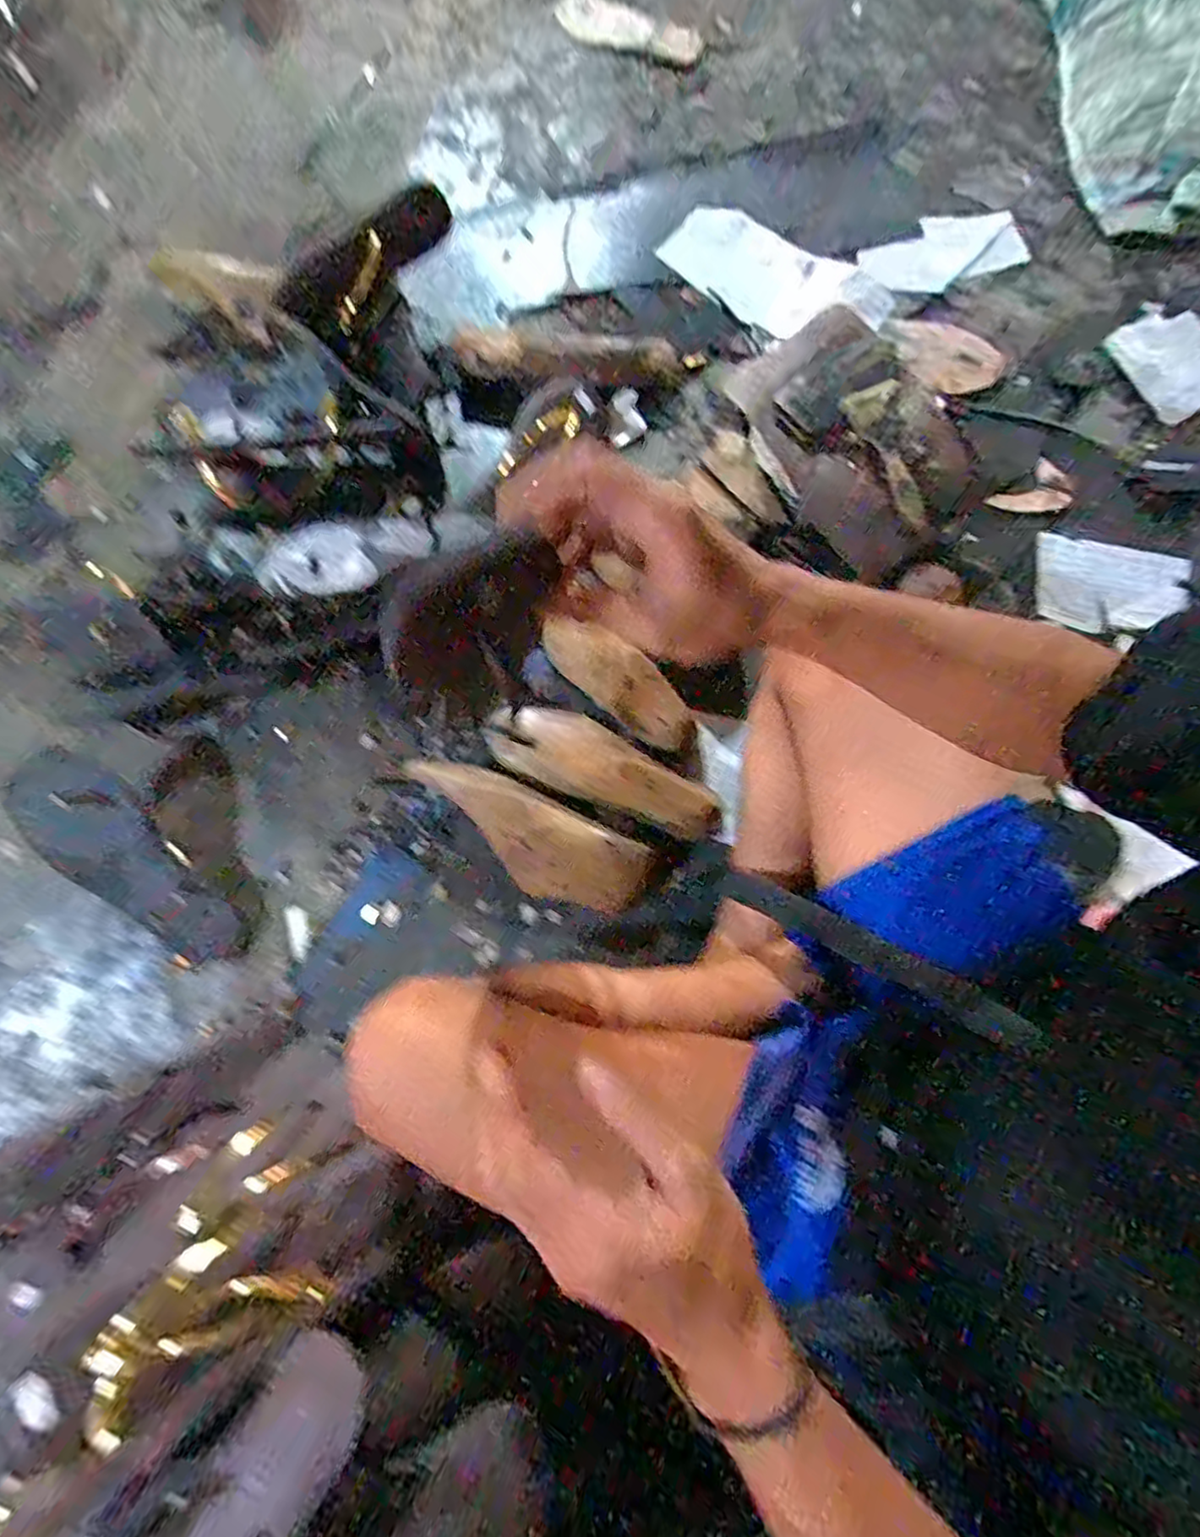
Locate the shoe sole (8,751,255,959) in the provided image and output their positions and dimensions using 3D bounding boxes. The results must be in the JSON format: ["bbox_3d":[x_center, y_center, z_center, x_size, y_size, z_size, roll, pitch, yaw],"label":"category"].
[{"bbox_3d":[-0.454,0.093,0.628,0.087,0.023,0.252,-44,98,-10],"label":"shoe sole"}]

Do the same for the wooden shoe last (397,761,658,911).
[{"bbox_3d":[-0.069,0.063,0.609,0.227,0.063,0.080,28,79,6],"label":"wooden shoe last"}]

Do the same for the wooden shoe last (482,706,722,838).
[{"bbox_3d":[0.008,0.000,0.613,0.230,0.077,0.075,24,77,22],"label":"wooden shoe last"}]

